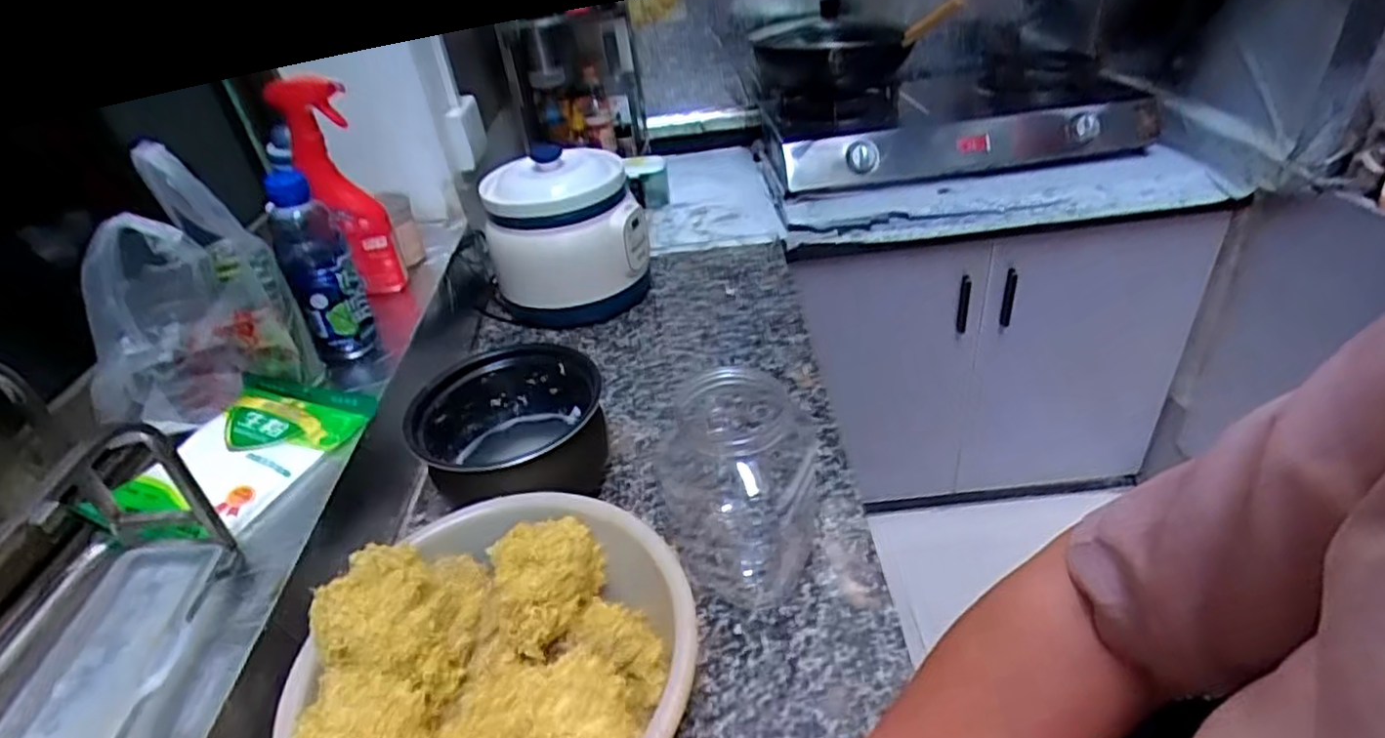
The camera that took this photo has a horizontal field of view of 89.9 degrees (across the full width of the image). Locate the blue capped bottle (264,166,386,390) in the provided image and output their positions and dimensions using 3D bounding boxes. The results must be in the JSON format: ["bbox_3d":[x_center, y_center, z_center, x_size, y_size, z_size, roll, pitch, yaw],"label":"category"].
[{"bbox_3d":[-0.412,-0.090,0.778,0.083,0.234,0.063,-29,40,-27],"label":"blue capped bottle"}]

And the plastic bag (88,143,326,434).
[{"bbox_3d":[-0.478,-0.041,0.650,0.183,0.253,0.098,-23,38,-21],"label":"plastic bag"}]

